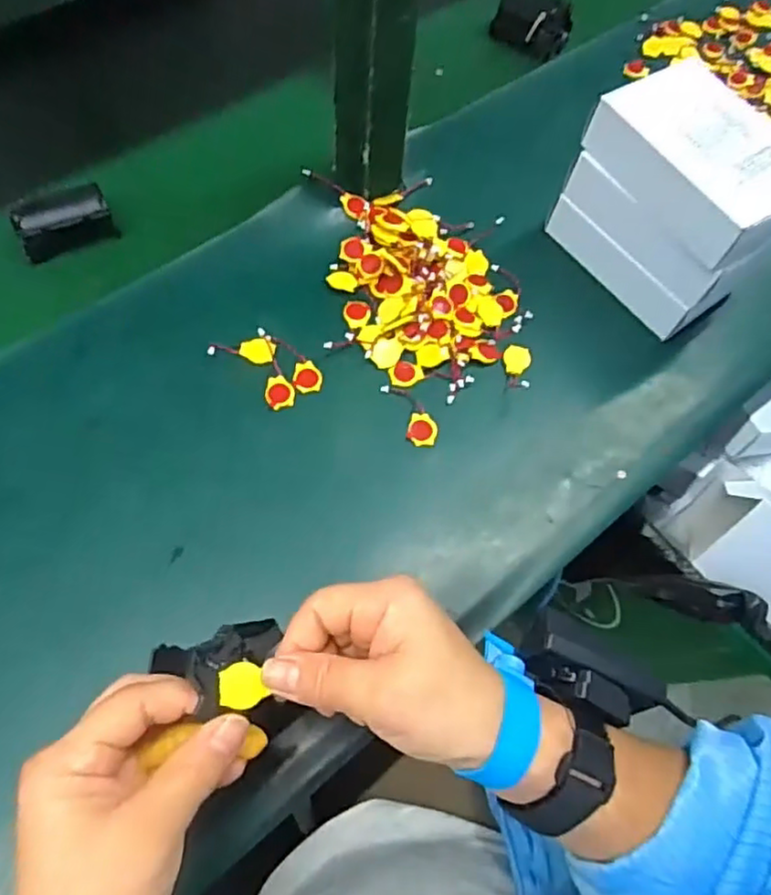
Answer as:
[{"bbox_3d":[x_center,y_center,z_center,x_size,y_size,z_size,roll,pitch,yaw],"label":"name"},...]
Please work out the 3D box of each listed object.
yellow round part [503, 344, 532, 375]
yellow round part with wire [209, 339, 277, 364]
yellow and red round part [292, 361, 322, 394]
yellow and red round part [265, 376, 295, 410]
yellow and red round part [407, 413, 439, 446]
[{"bbox_3d":[0.099,-0.067,0.493,0.021,0.004,0.026,6,65,-2],"label":"yellow round part"},{"bbox_3d":[-0.102,-0.071,0.474,0.045,0.007,0.020,4,65,-3],"label":"yellow round part with wire"},{"bbox_3d":[-0.055,-0.050,0.472,0.020,0.006,0.023,9,64,-1],"label":"yellow and red round part"},{"bbox_3d":[-0.074,-0.038,0.464,0.020,0.004,0.023,7,78,-3],"label":"yellow and red round part"},{"bbox_3d":[0.026,-0.013,0.461,0.020,0.004,0.023,14,64,2],"label":"yellow and red round part"}]

